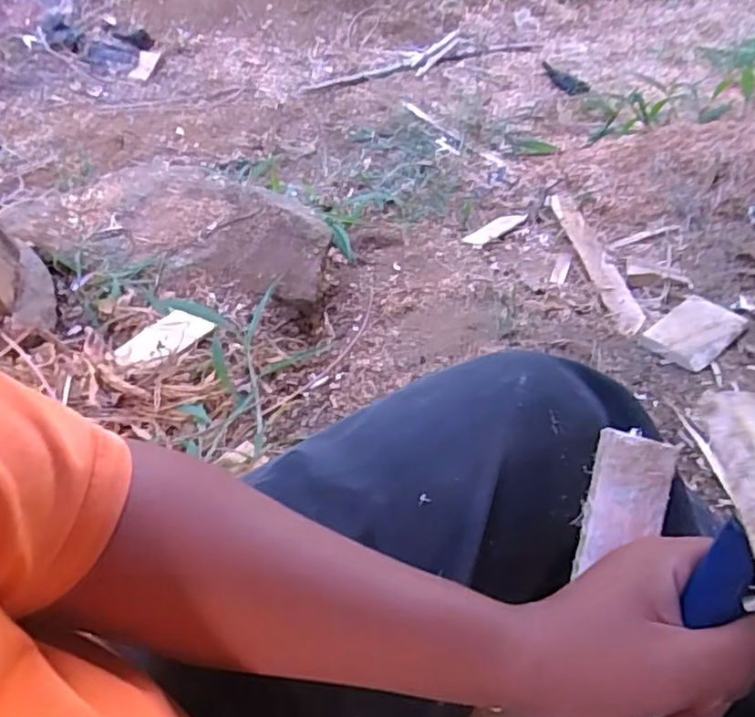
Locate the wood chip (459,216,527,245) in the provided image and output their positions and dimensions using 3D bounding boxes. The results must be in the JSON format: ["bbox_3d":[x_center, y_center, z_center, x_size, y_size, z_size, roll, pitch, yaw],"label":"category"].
[{"bbox_3d":[0.225,-0.254,1.288,0.049,0.009,0.186,26,39,28],"label":"wood chip"}]

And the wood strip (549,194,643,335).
[{"bbox_3d":[0.396,-0.180,1.193,0.056,0.024,0.448,-3,38,0],"label":"wood strip"}]

